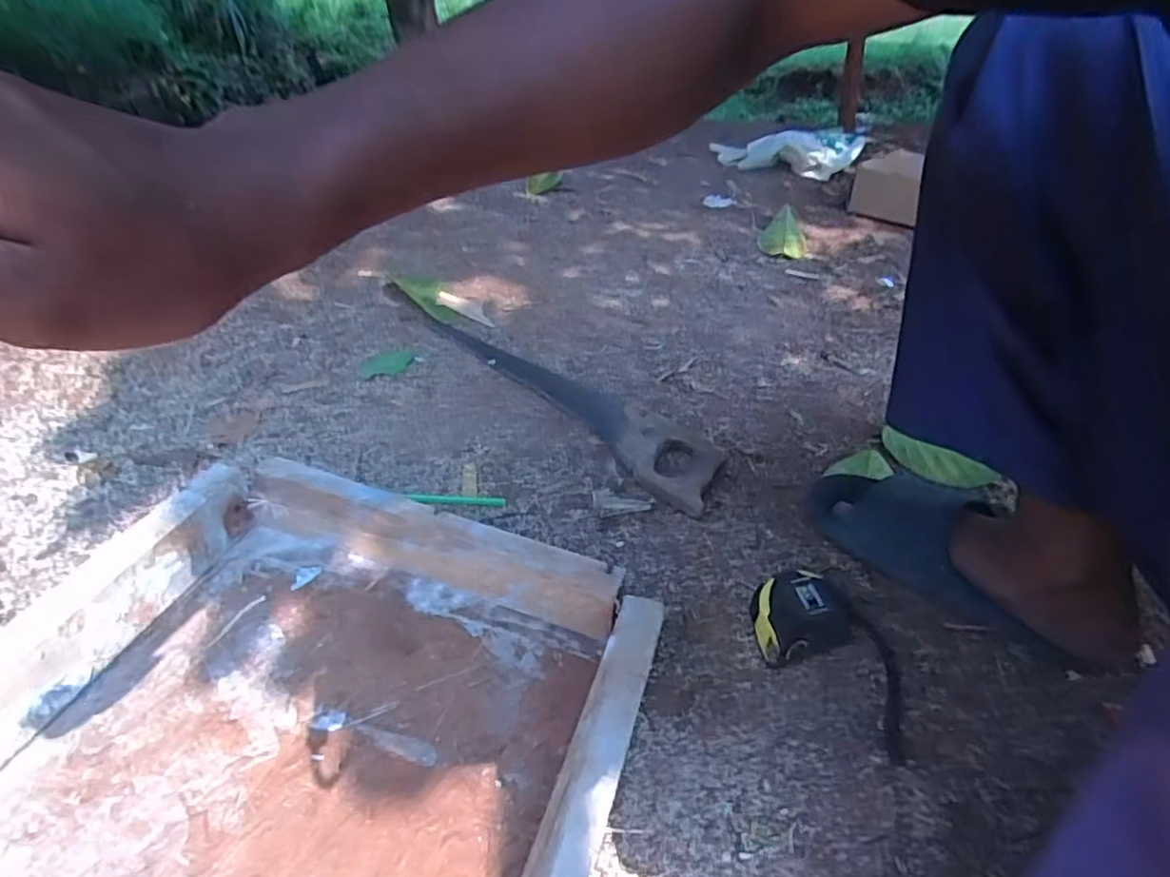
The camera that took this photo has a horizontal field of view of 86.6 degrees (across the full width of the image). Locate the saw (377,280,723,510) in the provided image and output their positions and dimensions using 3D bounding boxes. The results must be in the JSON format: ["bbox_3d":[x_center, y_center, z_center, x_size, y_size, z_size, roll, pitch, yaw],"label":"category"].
[{"bbox_3d":[-0.081,-0.089,0.820,0.626,0.024,0.112,32,46,32],"label":"saw"}]

